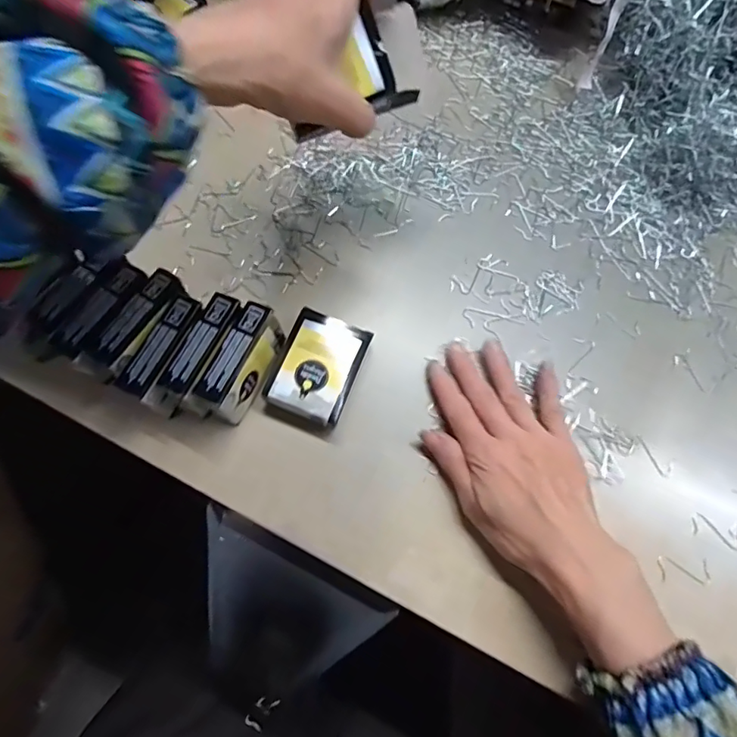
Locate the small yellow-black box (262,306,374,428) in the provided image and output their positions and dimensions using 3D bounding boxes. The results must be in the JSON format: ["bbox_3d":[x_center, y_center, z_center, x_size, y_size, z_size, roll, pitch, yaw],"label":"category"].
[{"bbox_3d":[-0.035,0.000,0.376,0.055,0.027,0.078,21,73,5],"label":"small yellow-black box"}]

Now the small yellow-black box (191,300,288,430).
[{"bbox_3d":[-0.083,-0.003,0.355,0.024,0.052,0.075,26,74,7],"label":"small yellow-black box"}]

